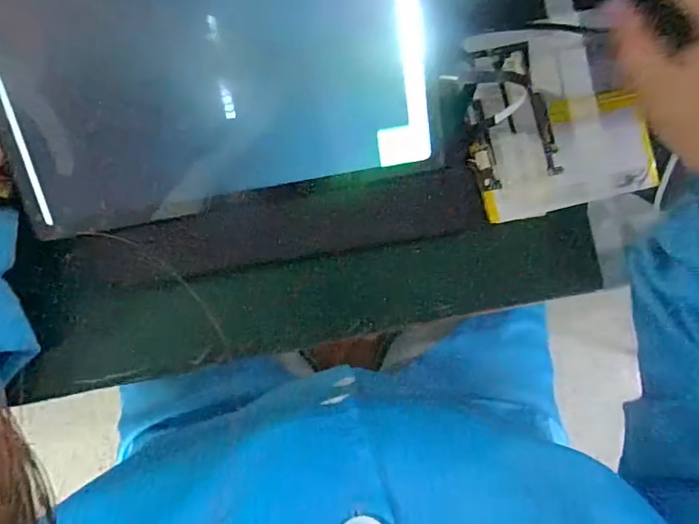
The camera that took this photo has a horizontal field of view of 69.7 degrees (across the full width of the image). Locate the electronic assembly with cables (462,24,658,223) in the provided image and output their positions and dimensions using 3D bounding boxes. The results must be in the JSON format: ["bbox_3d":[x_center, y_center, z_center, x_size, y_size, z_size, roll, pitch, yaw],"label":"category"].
[{"bbox_3d":[0.139,-0.099,0.341,0.123,0.009,0.124,-15,90,-6],"label":"electronic assembly with cables"}]

